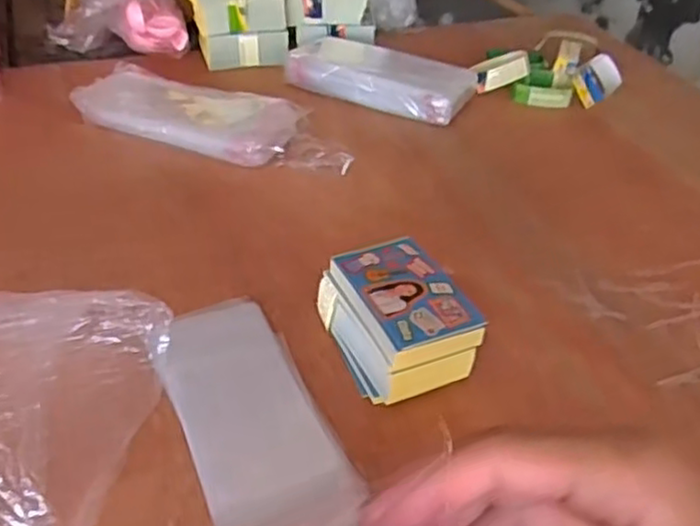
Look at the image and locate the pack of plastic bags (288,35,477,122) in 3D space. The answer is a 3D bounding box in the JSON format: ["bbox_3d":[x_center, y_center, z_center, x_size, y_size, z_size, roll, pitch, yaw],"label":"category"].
[{"bbox_3d":[0.033,-0.210,0.766,0.201,0.040,0.112,20,40,21],"label":"pack of plastic bags"}]

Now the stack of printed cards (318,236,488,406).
[{"bbox_3d":[0.030,0.036,0.445,0.070,0.051,0.099,-14,40,-21],"label":"stack of printed cards"}]

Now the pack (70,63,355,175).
[{"bbox_3d":[-0.126,-0.134,0.668,0.275,0.033,0.089,17,39,17],"label":"pack"}]

